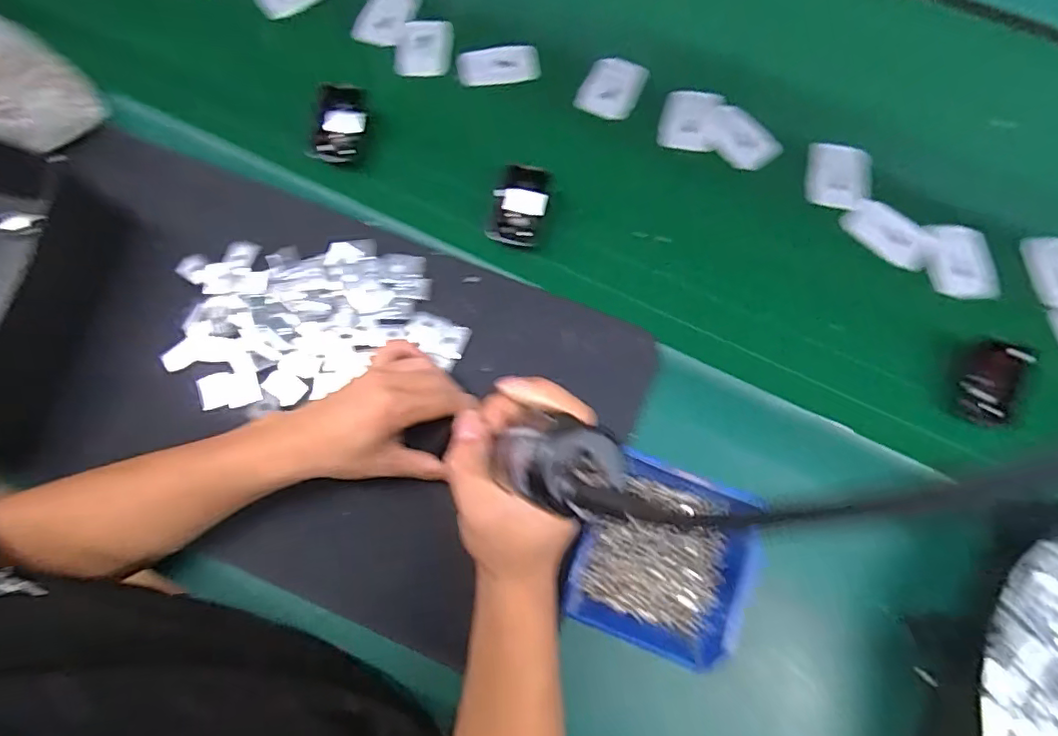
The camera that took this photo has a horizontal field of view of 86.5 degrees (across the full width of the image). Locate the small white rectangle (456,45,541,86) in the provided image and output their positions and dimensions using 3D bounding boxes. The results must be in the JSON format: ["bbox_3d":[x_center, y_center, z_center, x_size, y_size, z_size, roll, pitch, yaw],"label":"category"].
[{"bbox_3d":[-0.030,-0.310,0.576,0.084,0.008,0.038,-13,75,-4],"label":"small white rectangle"}]

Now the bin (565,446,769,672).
[{"bbox_3d":[0.097,0.139,0.412,0.124,0.058,0.122,21,75,6],"label":"bin"}]

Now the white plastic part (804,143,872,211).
[{"bbox_3d":[0.299,-0.187,0.542,0.063,0.004,0.070,12,74,3],"label":"white plastic part"}]

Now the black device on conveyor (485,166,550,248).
[{"bbox_3d":[-0.010,-0.145,0.506,0.049,0.032,0.060,7,74,2],"label":"black device on conveyor"}]

